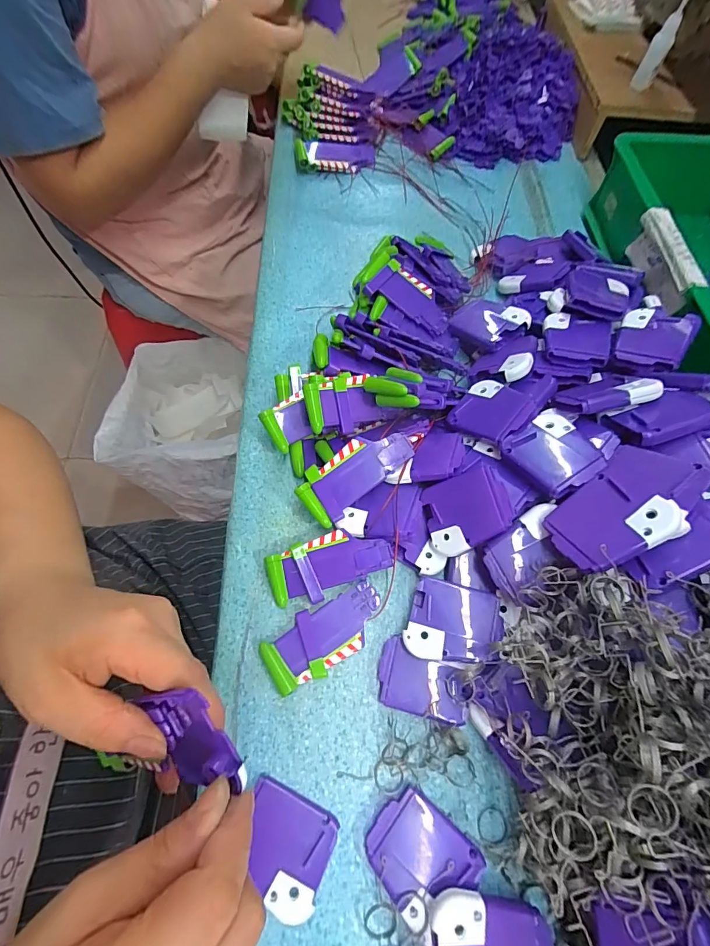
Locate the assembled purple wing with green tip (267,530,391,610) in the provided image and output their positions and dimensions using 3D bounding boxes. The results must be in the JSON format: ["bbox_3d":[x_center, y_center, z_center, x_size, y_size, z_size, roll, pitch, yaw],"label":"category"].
[{"bbox_3d":[-0.019,0.068,0.308,0.088,0.020,0.041,-16,67,-8],"label":"assembled purple wing with green tip"}]

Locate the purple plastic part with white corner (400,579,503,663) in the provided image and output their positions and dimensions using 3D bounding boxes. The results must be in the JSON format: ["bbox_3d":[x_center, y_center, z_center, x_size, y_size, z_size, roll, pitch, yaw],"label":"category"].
[{"bbox_3d":[0.067,0.105,0.287,0.061,0.015,0.051,16,67,6],"label":"purple plastic part with white corner"}]

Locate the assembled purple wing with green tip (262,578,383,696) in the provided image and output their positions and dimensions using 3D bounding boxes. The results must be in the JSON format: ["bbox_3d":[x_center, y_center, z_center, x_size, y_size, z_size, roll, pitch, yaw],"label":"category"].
[{"bbox_3d":[-0.020,0.114,0.293,0.087,0.010,0.041,-26,69,-12],"label":"assembled purple wing with green tip"}]

